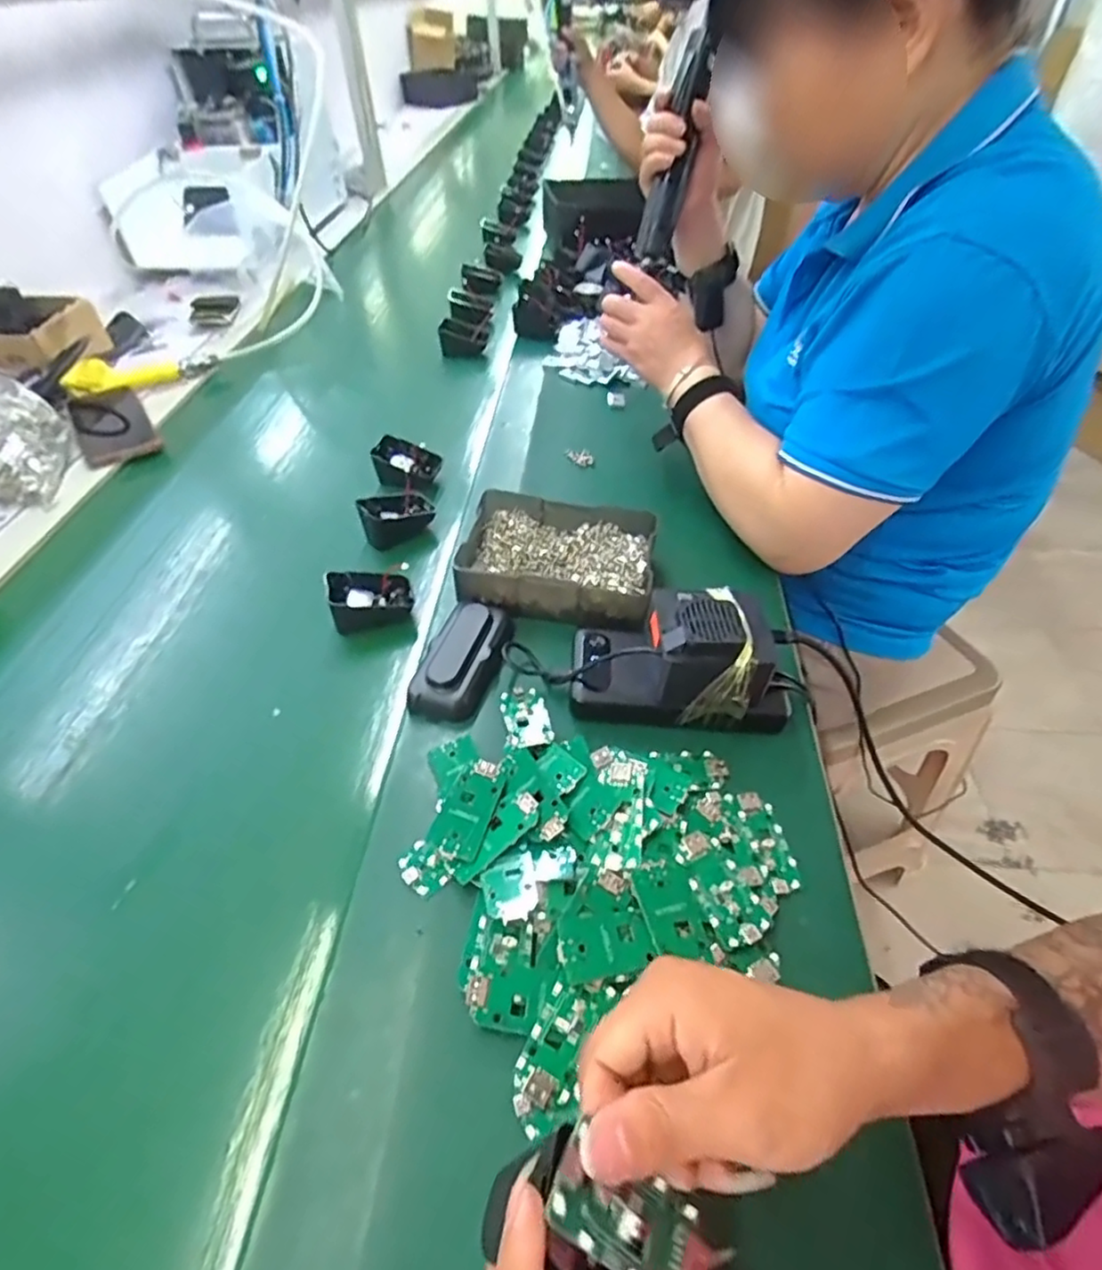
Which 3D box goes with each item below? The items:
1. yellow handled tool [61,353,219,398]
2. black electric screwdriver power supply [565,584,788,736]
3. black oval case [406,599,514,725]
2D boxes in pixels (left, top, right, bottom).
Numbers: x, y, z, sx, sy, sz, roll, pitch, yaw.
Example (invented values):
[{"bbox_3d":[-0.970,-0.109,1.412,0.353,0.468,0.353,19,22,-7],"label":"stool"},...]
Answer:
[{"bbox_3d":[-0.526,-0.341,0.822,0.173,0.029,0.041,-14,48,-11],"label":"yellow handled tool"},{"bbox_3d":[0.091,0.014,0.453,0.146,0.083,0.073,1,46,3],"label":"black electric screwdriver power supply"},{"bbox_3d":[-0.065,0.018,0.484,0.051,0.034,0.101,10,48,12],"label":"black oval case"}]

